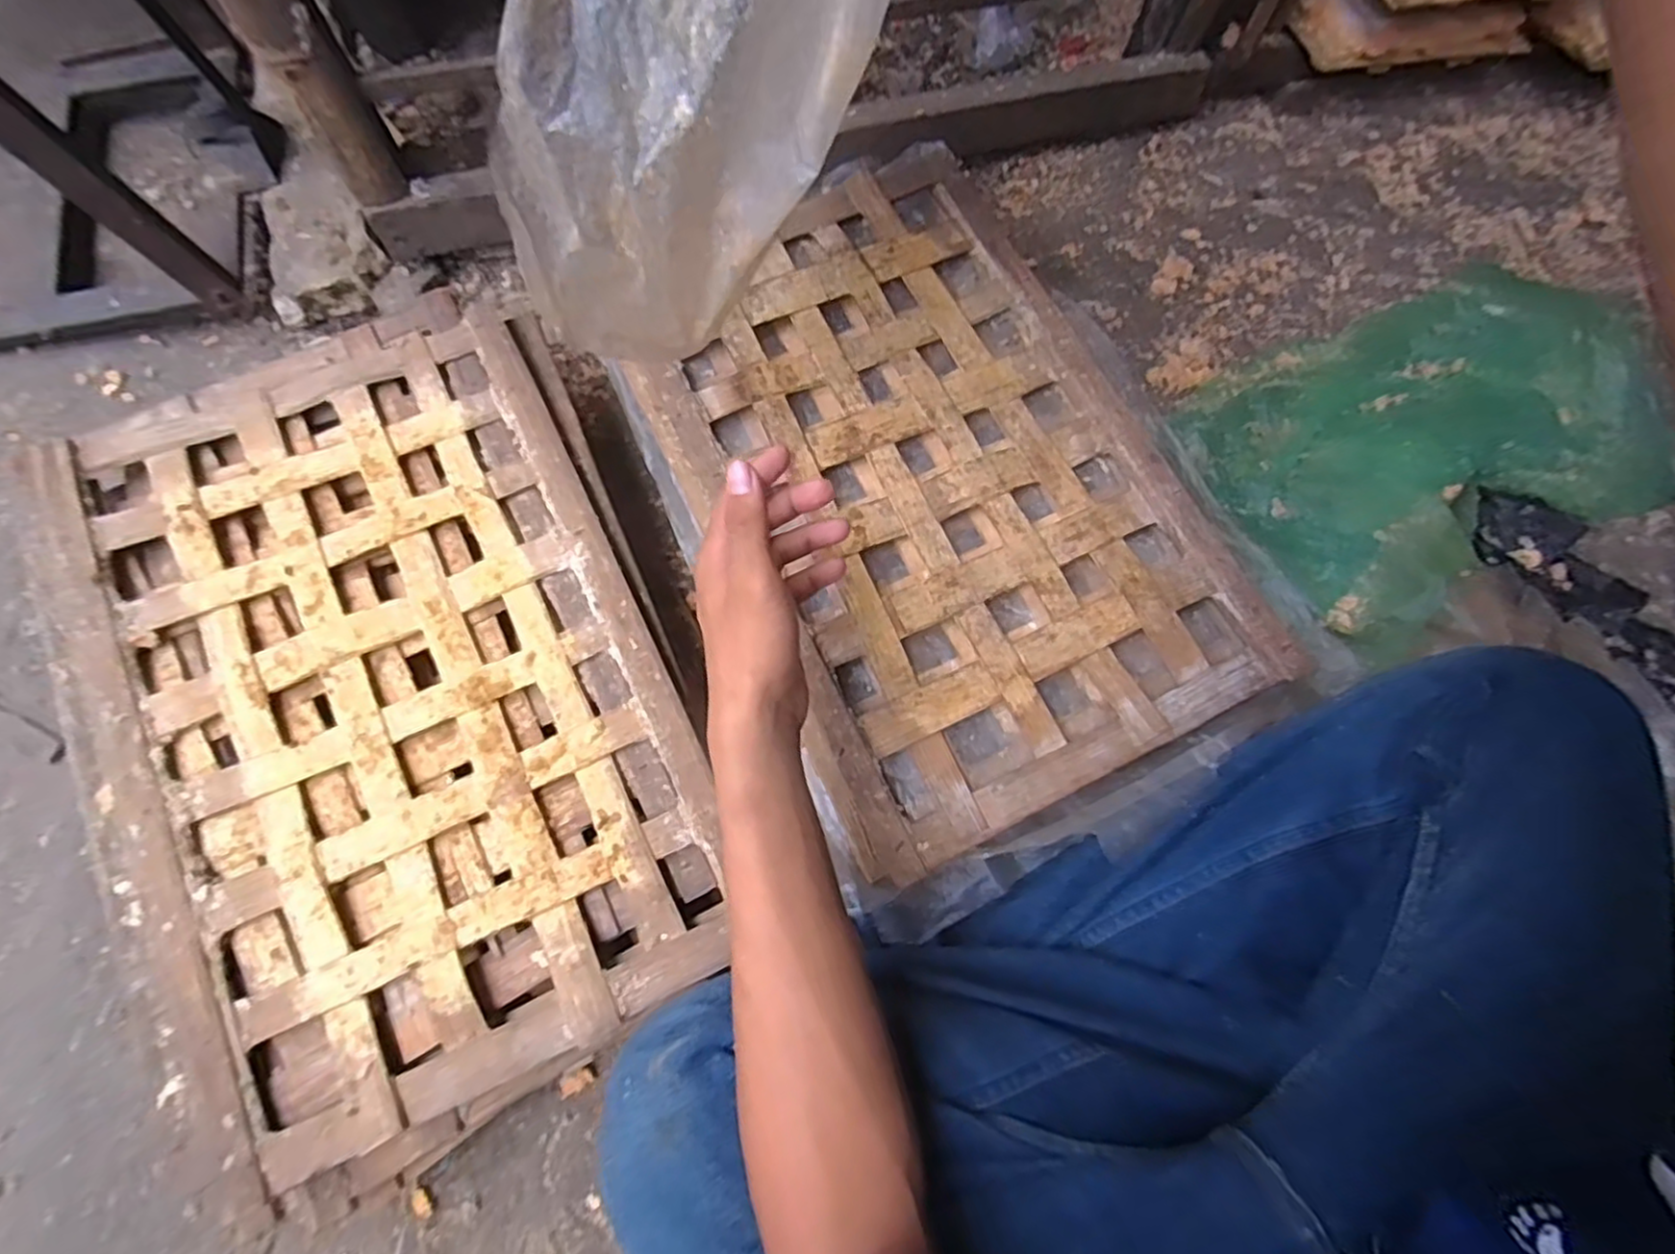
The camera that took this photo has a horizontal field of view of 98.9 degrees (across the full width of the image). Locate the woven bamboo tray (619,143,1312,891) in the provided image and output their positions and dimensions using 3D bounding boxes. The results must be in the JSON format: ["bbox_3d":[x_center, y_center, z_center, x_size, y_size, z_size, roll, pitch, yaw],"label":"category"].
[{"bbox_3d":[0.065,-0.126,0.562,0.344,0.024,0.532,-25,74,-10],"label":"woven bamboo tray"}]

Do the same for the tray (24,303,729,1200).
[{"bbox_3d":[-0.303,0.040,0.498,0.328,0.028,0.519,-26,74,-10],"label":"tray"}]

